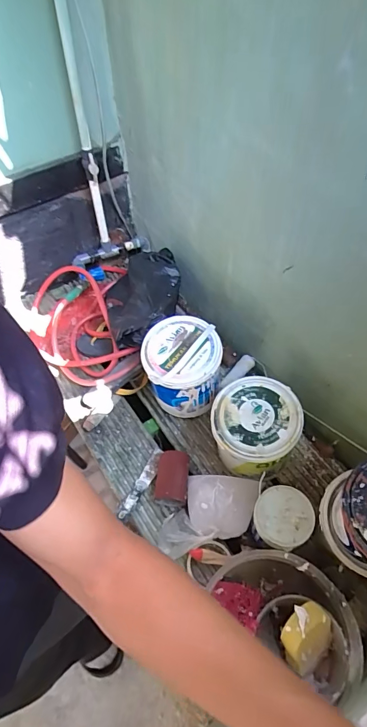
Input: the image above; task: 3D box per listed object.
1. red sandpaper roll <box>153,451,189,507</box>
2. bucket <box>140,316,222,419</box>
[{"bbox_3d":[-0.026,0.259,0.899,0.072,0.057,0.116,3,57,3],"label":"red sandpaper roll"},{"bbox_3d":[-0.005,0.014,0.956,0.171,0.213,0.164,0,57,0],"label":"bucket"}]

